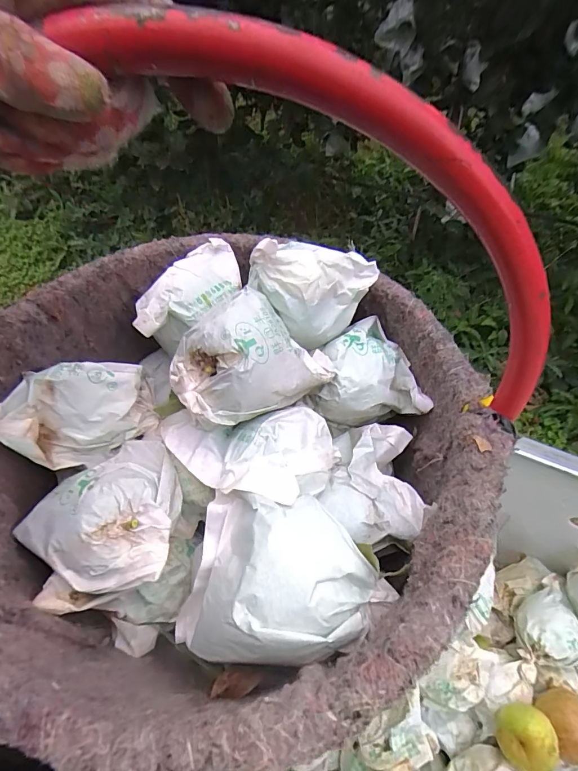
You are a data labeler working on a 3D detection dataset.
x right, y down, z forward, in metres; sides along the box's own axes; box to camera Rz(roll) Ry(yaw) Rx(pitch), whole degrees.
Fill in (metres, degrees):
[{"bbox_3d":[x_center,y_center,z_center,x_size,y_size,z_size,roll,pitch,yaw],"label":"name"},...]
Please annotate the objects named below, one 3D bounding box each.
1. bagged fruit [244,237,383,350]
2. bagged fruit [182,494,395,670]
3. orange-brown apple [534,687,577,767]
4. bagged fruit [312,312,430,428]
[{"bbox_3d":[0.021,-0.079,0.339,0.113,0.077,0.066,0,50,-1],"label":"bagged fruit"},{"bbox_3d":[-0.005,0.125,0.243,0.127,0.073,0.089,12,51,9],"label":"bagged fruit"},{"bbox_3d":[0.355,0.426,0.490,0.067,0.060,0.071,-7,51,-6],"label":"orange-brown apple"},{"bbox_3d":[0.071,-0.018,0.364,0.101,0.064,0.094,2,50,1],"label":"bagged fruit"}]

